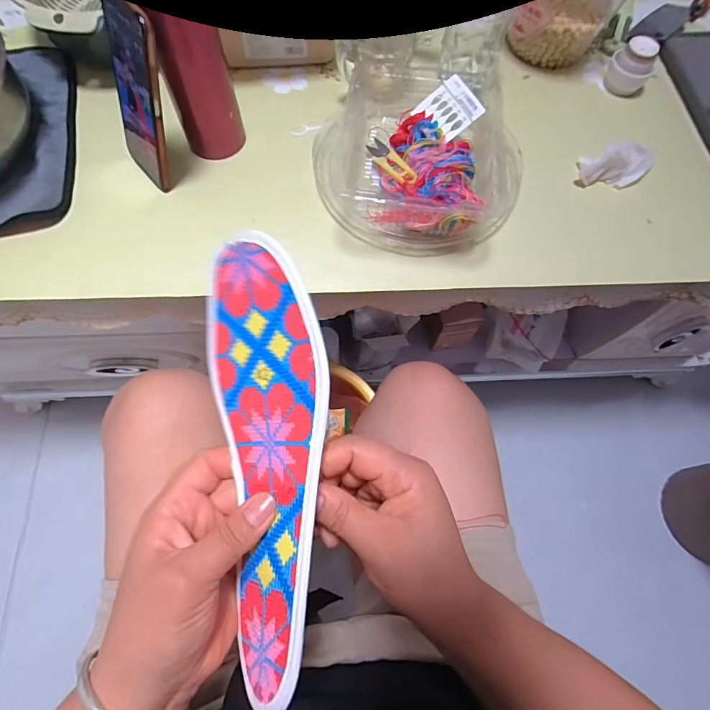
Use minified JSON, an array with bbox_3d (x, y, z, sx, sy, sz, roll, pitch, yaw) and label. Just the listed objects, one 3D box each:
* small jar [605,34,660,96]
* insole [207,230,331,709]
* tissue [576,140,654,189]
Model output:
[{"bbox_3d":[0.354,-0.368,0.524,0.044,0.050,0.047,1,70,-2],"label":"small jar"},{"bbox_3d":[-0.047,0.053,0.225,0.080,0.018,0.238,-15,79,30],"label":"insole"},{"bbox_3d":[0.302,-0.217,0.471,0.074,0.044,0.040,-5,70,-4],"label":"tissue"}]

